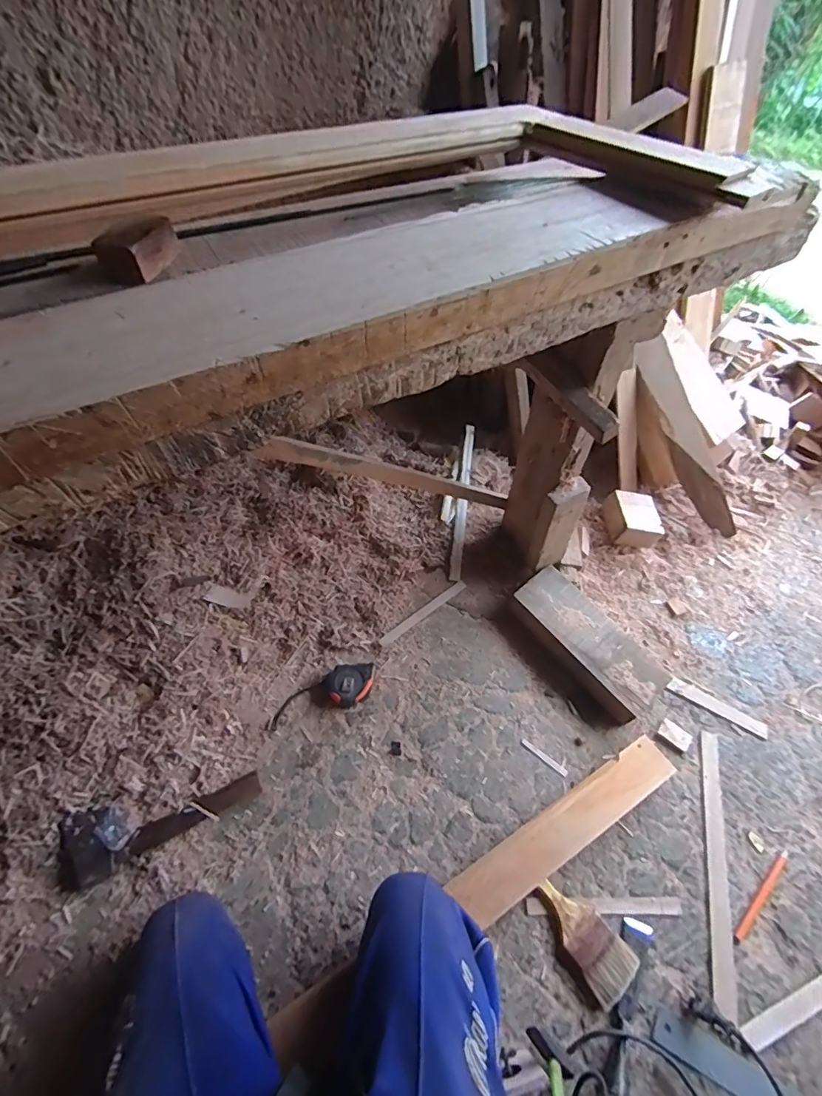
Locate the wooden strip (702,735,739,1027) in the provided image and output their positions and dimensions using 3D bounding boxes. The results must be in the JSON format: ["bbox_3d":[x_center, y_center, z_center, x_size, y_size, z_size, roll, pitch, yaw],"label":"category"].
[{"bbox_3d":[0.488,0.492,0.774,0.030,0.009,0.396,15,52,10],"label":"wooden strip"}]

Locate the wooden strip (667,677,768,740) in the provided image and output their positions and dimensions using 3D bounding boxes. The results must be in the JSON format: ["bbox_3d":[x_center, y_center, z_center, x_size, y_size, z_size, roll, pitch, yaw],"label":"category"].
[{"bbox_3d":[0.584,0.300,0.916,0.179,0.009,0.030,25,54,18],"label":"wooden strip"}]

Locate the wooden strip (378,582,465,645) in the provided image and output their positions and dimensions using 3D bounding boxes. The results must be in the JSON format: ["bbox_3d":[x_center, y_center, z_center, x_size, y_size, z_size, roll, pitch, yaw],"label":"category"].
[{"bbox_3d":[0.027,0.134,1.005,0.224,0.013,0.021,-32,58,-25],"label":"wooden strip"}]

